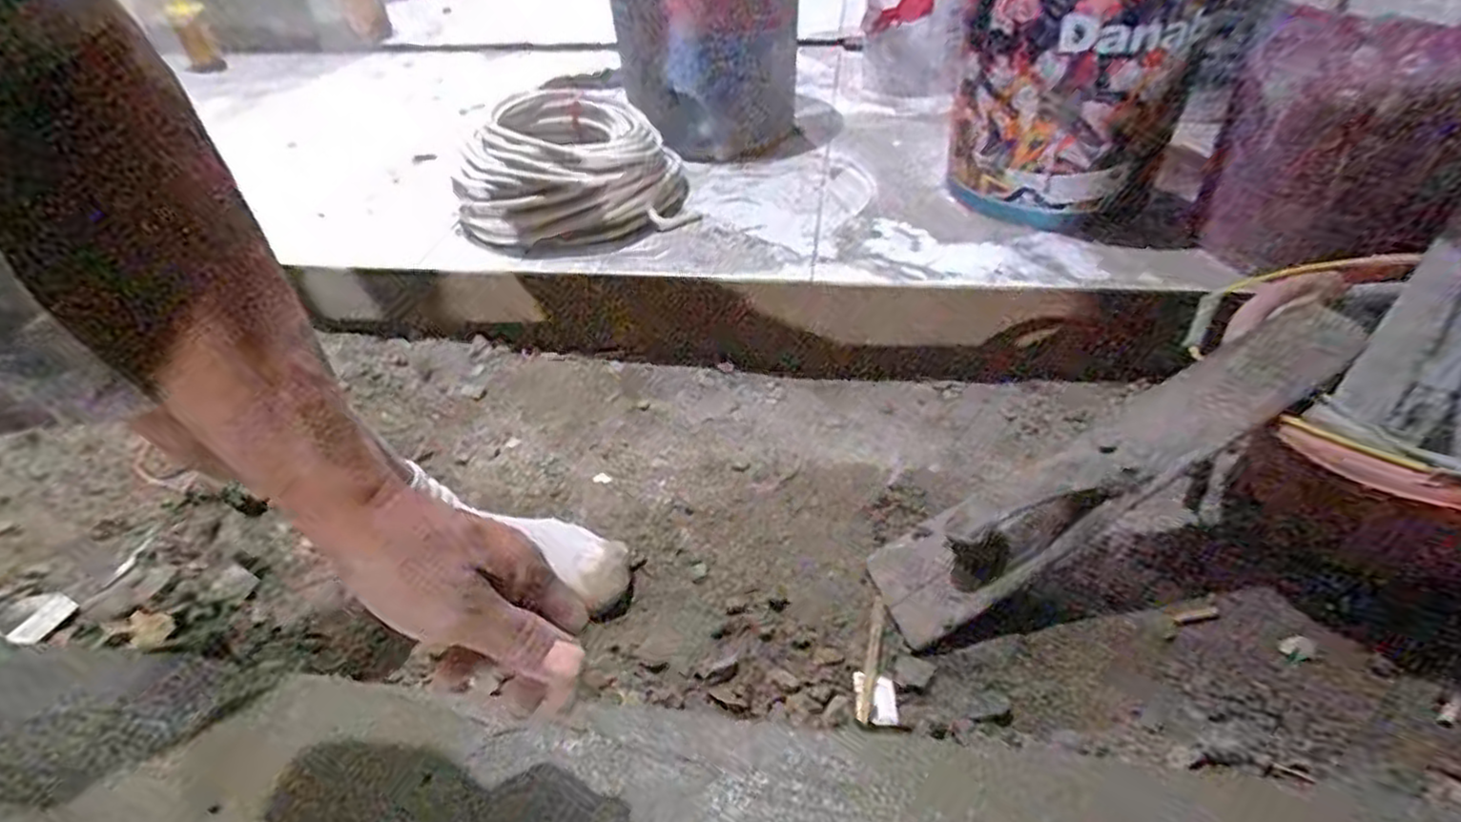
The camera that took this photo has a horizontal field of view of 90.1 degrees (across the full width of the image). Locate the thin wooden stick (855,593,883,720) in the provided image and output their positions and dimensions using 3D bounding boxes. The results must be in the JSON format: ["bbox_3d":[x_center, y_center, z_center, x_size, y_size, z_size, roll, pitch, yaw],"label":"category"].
[{"bbox_3d":[0.124,0.213,0.637,0.013,0.004,0.117,9,42,14],"label":"thin wooden stick"}]

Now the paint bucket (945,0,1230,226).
[{"bbox_3d":[0.403,-0.437,0.878,0.286,0.376,0.326,9,38,15],"label":"paint bucket"}]

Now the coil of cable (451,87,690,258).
[{"bbox_3d":[-0.205,-0.332,1.000,0.258,0.127,0.251,-1,36,1],"label":"coil of cable"}]

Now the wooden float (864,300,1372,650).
[{"bbox_3d":[0.325,0.043,0.645,0.453,0.073,0.104,-34,44,4],"label":"wooden float"}]

